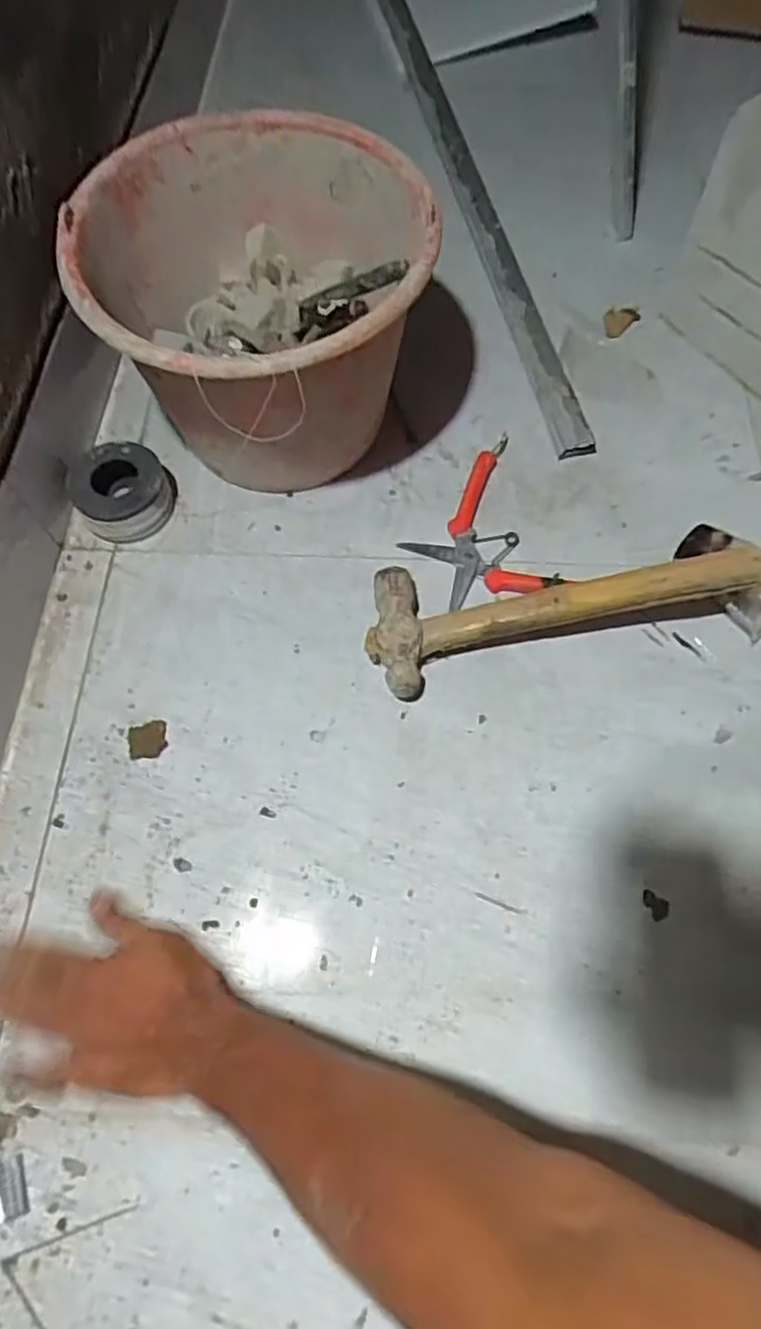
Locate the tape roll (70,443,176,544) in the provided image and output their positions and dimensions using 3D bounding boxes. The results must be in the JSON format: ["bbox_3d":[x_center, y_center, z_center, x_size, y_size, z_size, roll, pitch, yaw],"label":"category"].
[{"bbox_3d":[-0.238,-0.159,0.637,0.084,0.042,0.082,-1,65,1],"label":"tape roll"}]

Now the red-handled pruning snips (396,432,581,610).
[{"bbox_3d":[0.085,-0.125,0.638,0.125,0.025,0.173,-16,66,-6],"label":"red-handled pruning snips"}]

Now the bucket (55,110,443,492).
[{"bbox_3d":[-0.100,-0.311,0.628,0.278,0.199,0.328,4,65,3],"label":"bucket"}]

